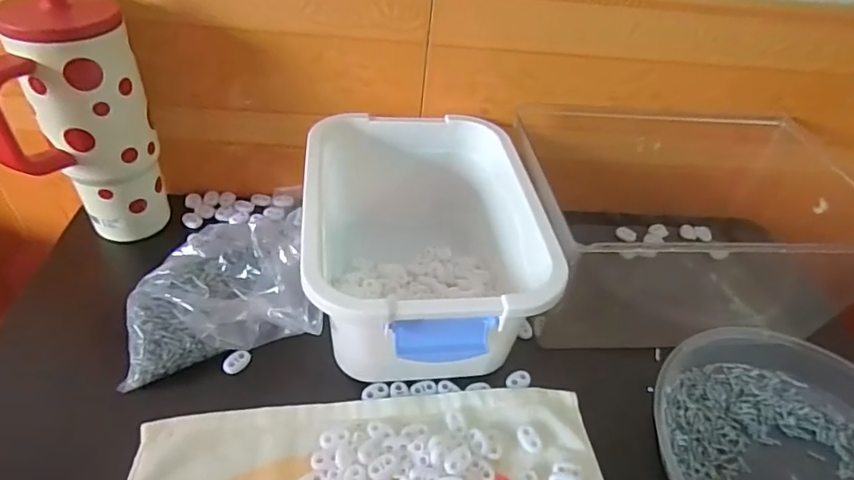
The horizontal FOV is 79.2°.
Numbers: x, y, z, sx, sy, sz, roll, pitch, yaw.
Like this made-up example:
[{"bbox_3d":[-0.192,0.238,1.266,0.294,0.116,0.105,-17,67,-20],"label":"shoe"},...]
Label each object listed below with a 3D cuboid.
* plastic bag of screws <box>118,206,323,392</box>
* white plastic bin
[{"bbox_3d":[-0.163,0.042,0.427,0.149,0.073,0.121,-1,43,-8],"label":"plastic bag of screws"},{"bbox_3d":[-0.009,0.001,0.457,0.186,0.108,0.251,-3,43,-11],"label":"white plastic bin"}]

